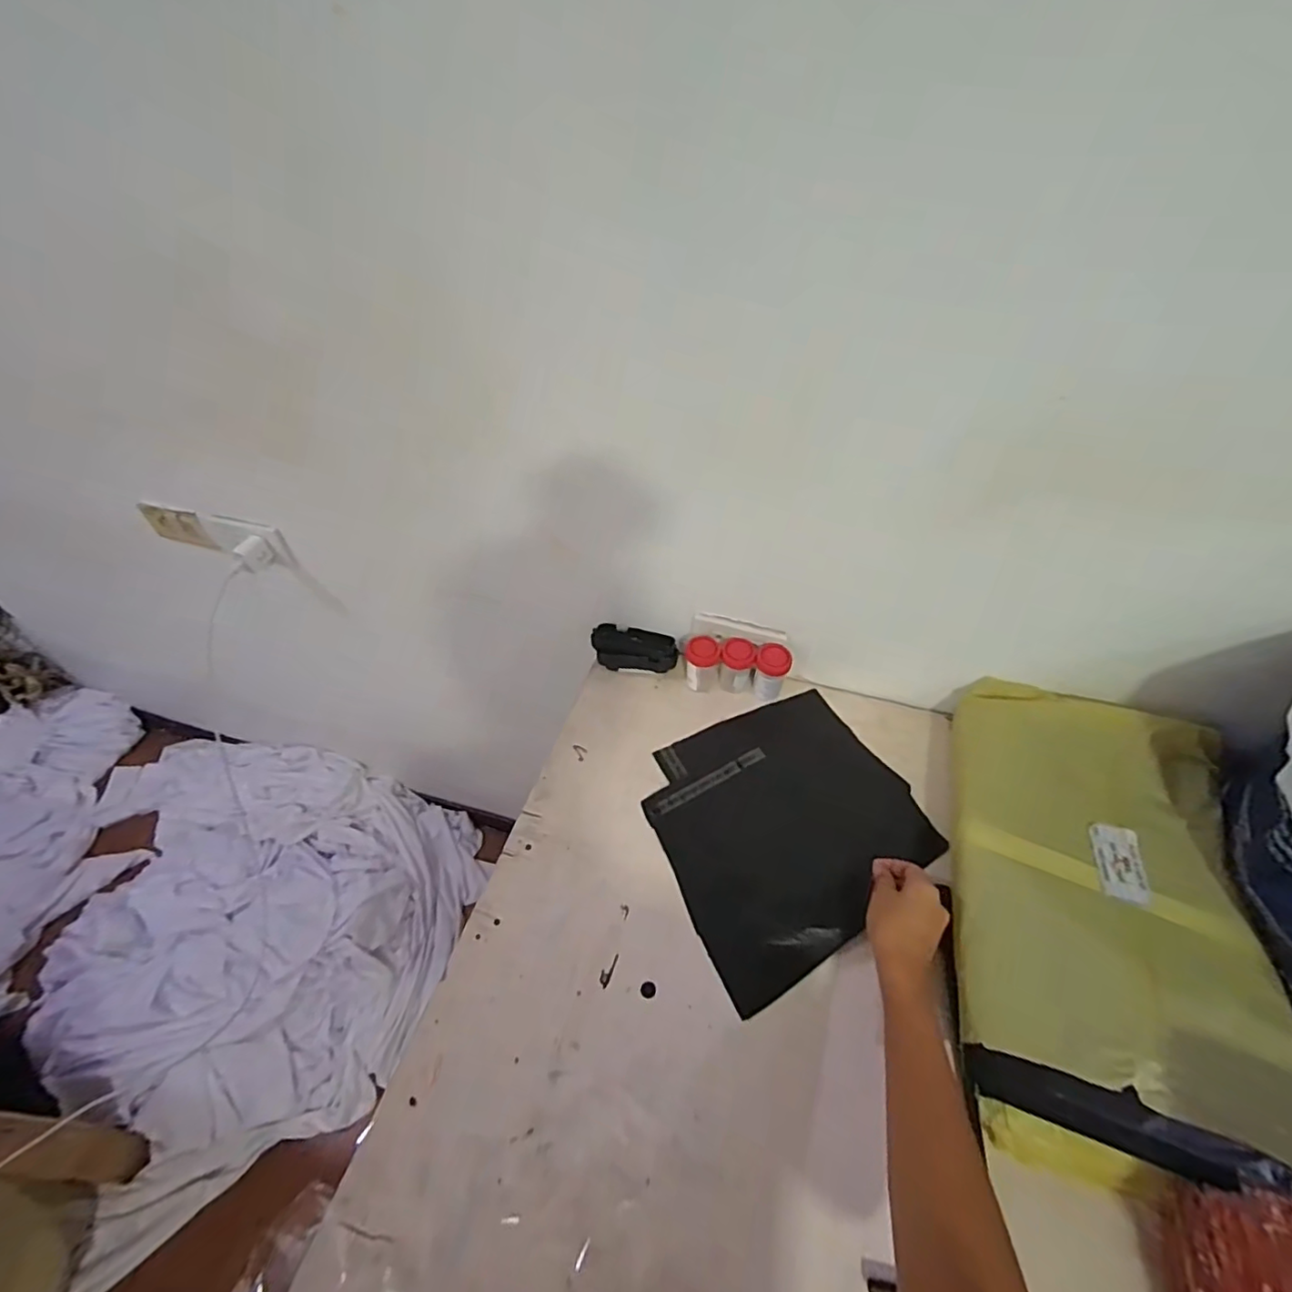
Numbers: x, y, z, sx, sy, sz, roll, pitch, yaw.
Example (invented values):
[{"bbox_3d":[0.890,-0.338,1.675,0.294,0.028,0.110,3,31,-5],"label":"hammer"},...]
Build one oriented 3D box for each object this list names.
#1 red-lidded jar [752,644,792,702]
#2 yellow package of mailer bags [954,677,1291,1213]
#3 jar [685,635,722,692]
[{"bbox_3d":[0.158,0.035,0.748,0.040,0.069,0.037,25,53,20],"label":"red-lidded jar"},{"bbox_3d":[0.427,0.234,0.549,0.258,0.072,0.416,11,49,10],"label":"yellow package of mailer bags"},{"bbox_3d":[0.072,0.024,0.762,0.042,0.064,0.045,0,48,0],"label":"jar"}]

